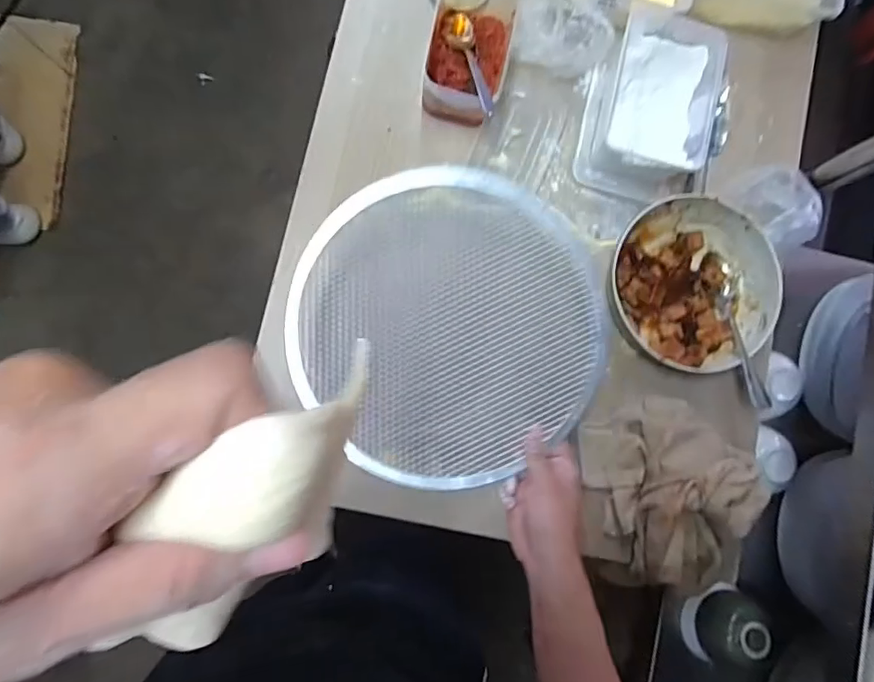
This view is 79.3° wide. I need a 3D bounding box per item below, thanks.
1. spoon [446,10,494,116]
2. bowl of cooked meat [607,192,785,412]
[{"bbox_3d":[0.036,-0.316,0.594,0.033,0.021,0.173,-7,59,-7],"label":"spoon"},{"bbox_3d":[0.297,-0.064,0.613,0.197,0.058,0.196,1,86,-7],"label":"bowl of cooked meat"}]

